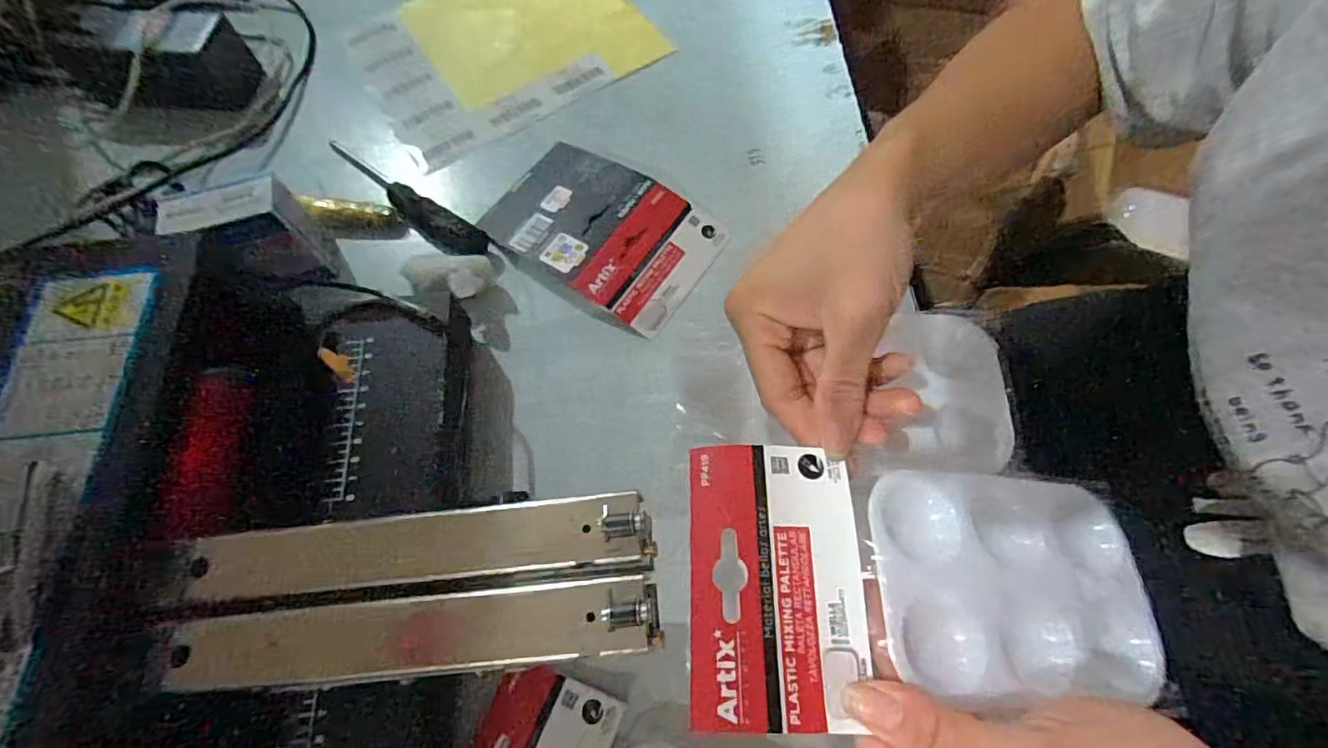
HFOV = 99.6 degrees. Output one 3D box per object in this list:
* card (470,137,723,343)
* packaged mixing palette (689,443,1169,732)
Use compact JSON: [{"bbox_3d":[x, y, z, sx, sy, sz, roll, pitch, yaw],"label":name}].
[{"bbox_3d":[-0.045,-0.105,0.394,0.157,0.016,0.101,33,71,14],"label":"card"},{"bbox_3d":[0.102,0.079,0.221,0.184,0.018,0.095,3,66,-8],"label":"packaged mixing palette"}]

